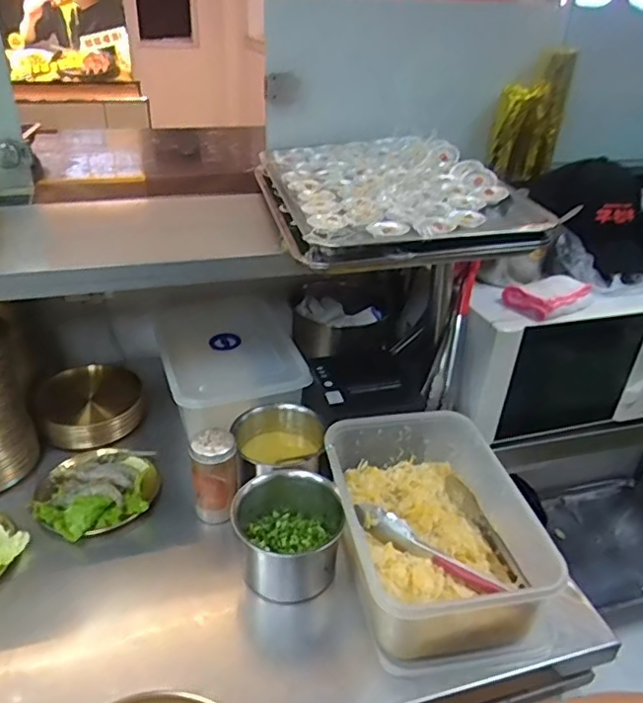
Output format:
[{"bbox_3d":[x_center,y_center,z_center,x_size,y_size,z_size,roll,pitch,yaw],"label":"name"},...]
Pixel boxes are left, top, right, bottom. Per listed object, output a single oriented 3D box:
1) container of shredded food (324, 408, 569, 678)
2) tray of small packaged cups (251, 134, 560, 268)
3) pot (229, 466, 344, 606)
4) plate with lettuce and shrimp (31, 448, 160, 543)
[{"bbox_3d":[0.135,0.214,0.755,0.221,0.113,0.318,-5,28,-8],"label":"container of shredded food"},{"bbox_3d":[0.102,-0.254,0.952,0.361,0.060,0.542,-6,29,-10],"label":"tray of small packaged cups"},{"bbox_3d":[-0.039,0.219,0.747,0.131,0.121,0.122,0,28,0],"label":"pot"},{"bbox_3d":[-0.321,0.194,0.858,0.173,0.036,0.155,-16,32,-27],"label":"plate with lettuce and shrimp"}]

